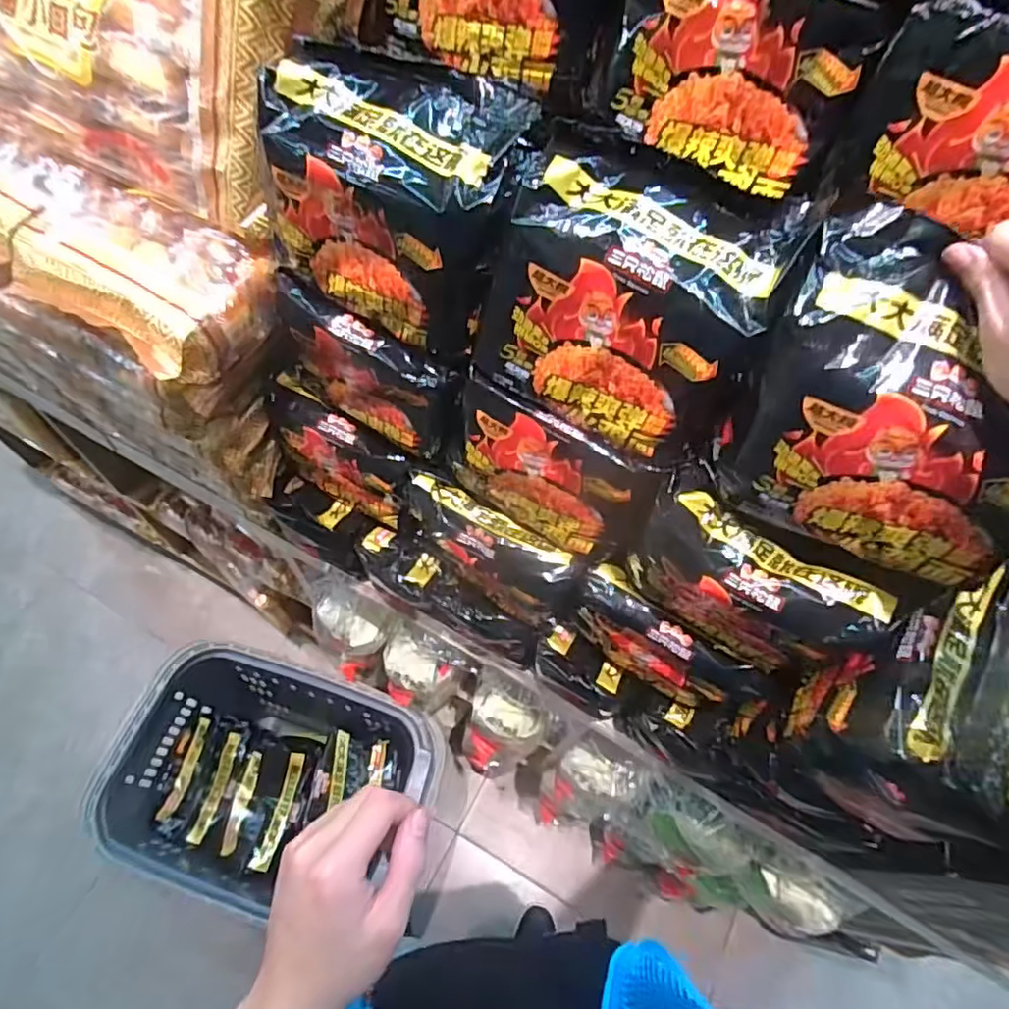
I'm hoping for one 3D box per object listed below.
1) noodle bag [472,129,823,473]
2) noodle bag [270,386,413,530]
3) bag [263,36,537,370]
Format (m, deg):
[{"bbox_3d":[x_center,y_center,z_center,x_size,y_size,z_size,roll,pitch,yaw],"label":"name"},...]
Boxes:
[{"bbox_3d":[0.091,-0.149,0.466,0.196,0.163,0.127,23,61,9],"label":"noodle bag"},{"bbox_3d":[-0.188,-0.049,0.699,0.185,0.134,0.039,28,62,11],"label":"noodle bag"},{"bbox_3d":[-0.090,-0.243,0.490,0.194,0.164,0.111,27,62,11],"label":"bag"}]

